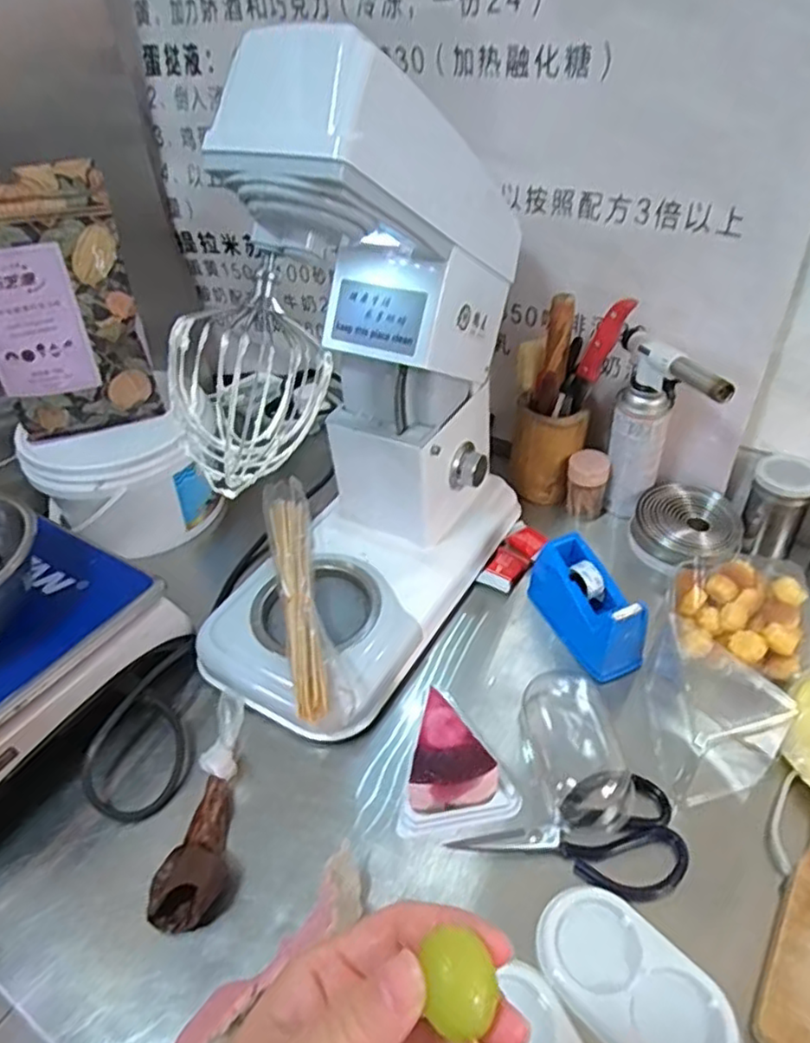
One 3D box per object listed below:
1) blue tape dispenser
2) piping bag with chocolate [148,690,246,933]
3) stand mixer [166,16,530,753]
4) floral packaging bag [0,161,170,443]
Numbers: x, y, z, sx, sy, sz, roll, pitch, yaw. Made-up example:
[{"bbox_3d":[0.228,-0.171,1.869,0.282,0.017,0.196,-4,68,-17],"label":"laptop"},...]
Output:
[{"bbox_3d":[0.187,0.082,0.703,0.059,0.085,0.144,-18,43,-14],"label":"blue tape dispenser"},{"bbox_3d":[-0.170,0.245,0.595,0.053,0.042,0.207,0,41,5],"label":"piping bag with chocolate"},{"bbox_3d":[-0.043,-0.118,0.642,0.201,0.493,0.434,20,47,26],"label":"stand mixer"},{"bbox_3d":[-0.384,-0.232,0.744,0.172,0.269,0.055,-21,44,-18],"label":"floral packaging bag"}]

